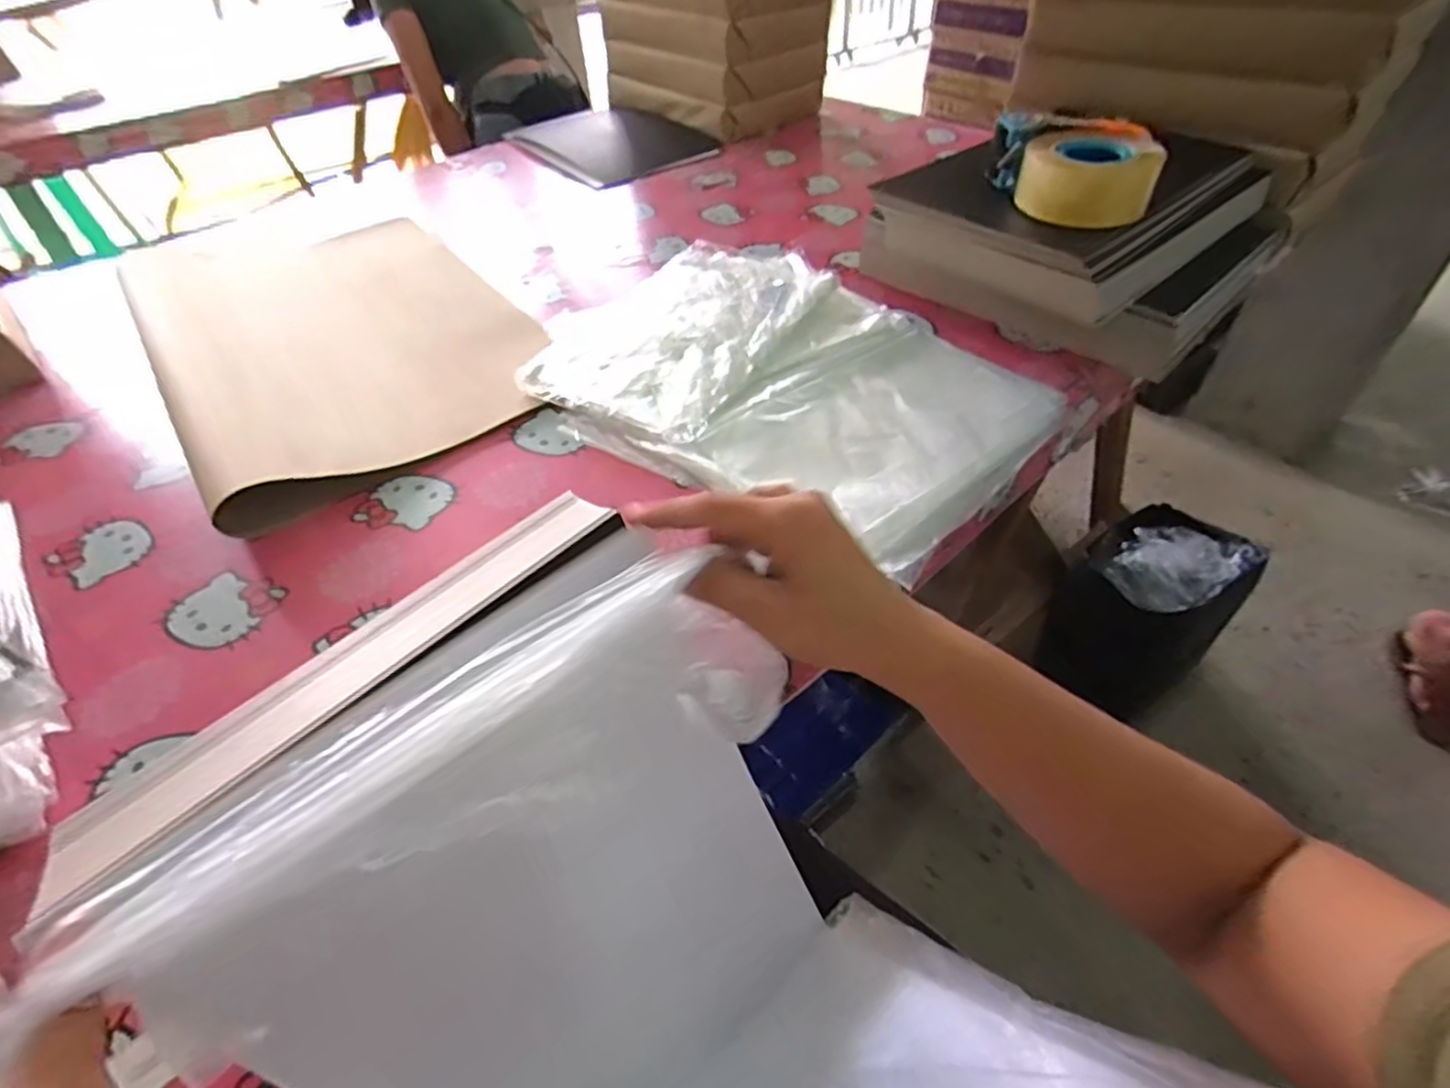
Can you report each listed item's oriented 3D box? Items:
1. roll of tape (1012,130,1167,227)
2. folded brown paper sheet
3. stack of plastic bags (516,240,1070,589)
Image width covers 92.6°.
[{"bbox_3d":[0.364,-0.371,0.704,0.108,0.070,0.108,-2,46,2],"label":"roll of tape"},{"bbox_3d":[-0.459,-0.268,0.833,0.377,0.050,0.610,-30,51,-23],"label":"folded brown paper sheet"},{"bbox_3d":[0.059,-0.187,0.721,0.496,0.032,0.375,33,57,30],"label":"stack of plastic bags"}]

